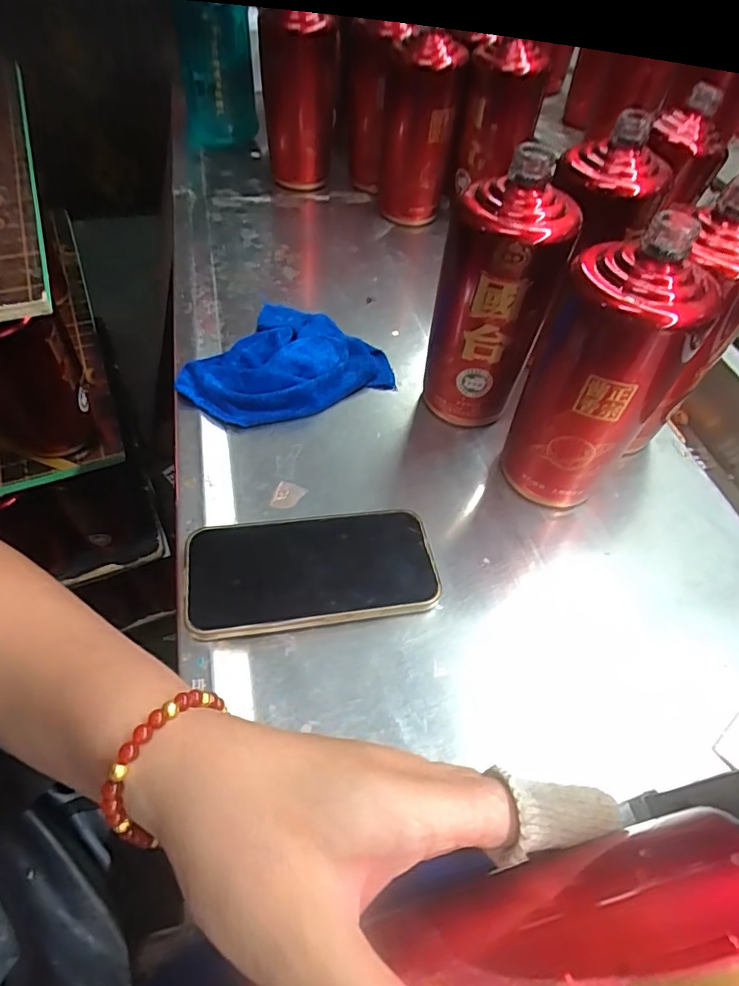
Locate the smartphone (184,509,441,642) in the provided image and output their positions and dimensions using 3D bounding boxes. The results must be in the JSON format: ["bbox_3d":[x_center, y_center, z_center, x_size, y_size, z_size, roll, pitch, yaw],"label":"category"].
[{"bbox_3d":[-0.037,0.049,0.347,0.157,0.013,0.079,-5,52,-11],"label":"smartphone"}]

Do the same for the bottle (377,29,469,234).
[{"bbox_3d":[0.053,-0.396,0.599,0.083,0.191,0.081,0,52,0],"label":"bottle"}]

